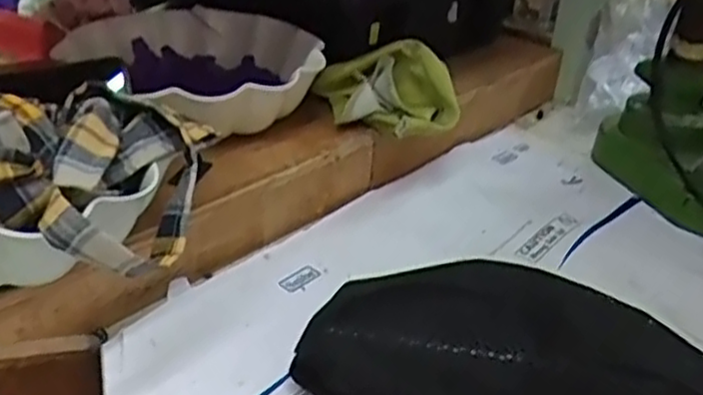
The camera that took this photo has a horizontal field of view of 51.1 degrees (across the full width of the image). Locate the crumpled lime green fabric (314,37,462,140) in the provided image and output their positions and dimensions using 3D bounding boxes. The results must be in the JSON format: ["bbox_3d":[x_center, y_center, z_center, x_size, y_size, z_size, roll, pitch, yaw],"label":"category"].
[{"bbox_3d":[0.039,-0.097,0.659,0.114,0.052,0.118,-9,31,-21],"label":"crumpled lime green fabric"}]

